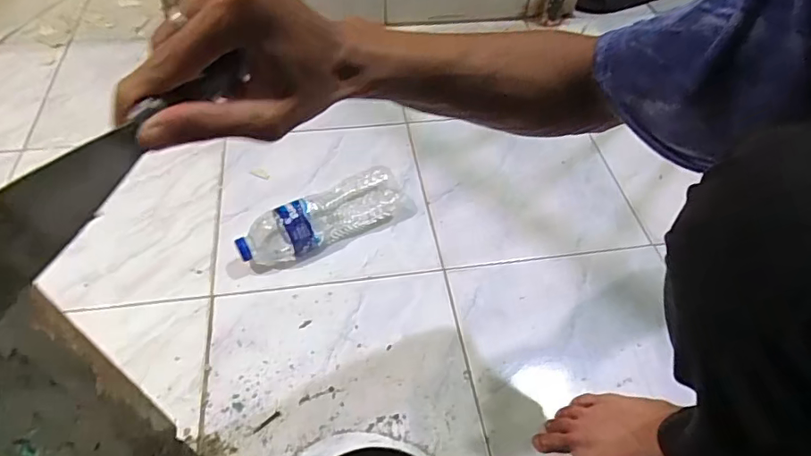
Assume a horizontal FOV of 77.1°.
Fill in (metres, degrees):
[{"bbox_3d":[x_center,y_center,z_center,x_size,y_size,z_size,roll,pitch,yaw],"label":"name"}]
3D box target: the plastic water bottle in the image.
[{"bbox_3d":[-0.113,-0.013,0.697,0.229,0.062,0.054,-25,57,-23],"label":"plastic water bottle"}]

